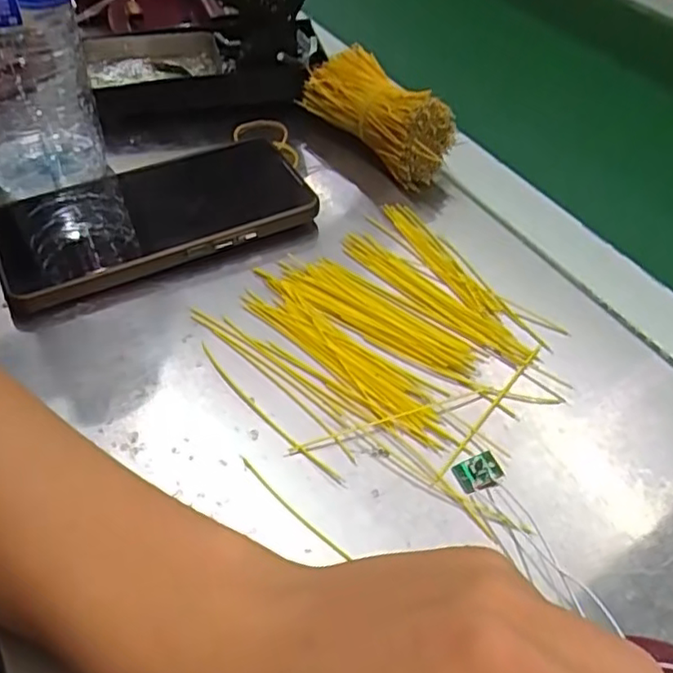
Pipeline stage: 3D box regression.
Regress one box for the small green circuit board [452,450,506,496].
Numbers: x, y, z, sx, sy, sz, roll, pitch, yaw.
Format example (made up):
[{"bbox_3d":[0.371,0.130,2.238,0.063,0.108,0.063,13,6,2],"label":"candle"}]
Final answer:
[{"bbox_3d":[0.056,0.054,0.259,0.017,0.005,0.014,-13,51,-15],"label":"small green circuit board"}]

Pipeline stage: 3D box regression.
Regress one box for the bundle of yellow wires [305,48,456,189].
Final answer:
[{"bbox_3d":[0.025,-0.133,0.391,0.034,0.046,0.093,-34,59,-29],"label":"bundle of yellow wires"}]

